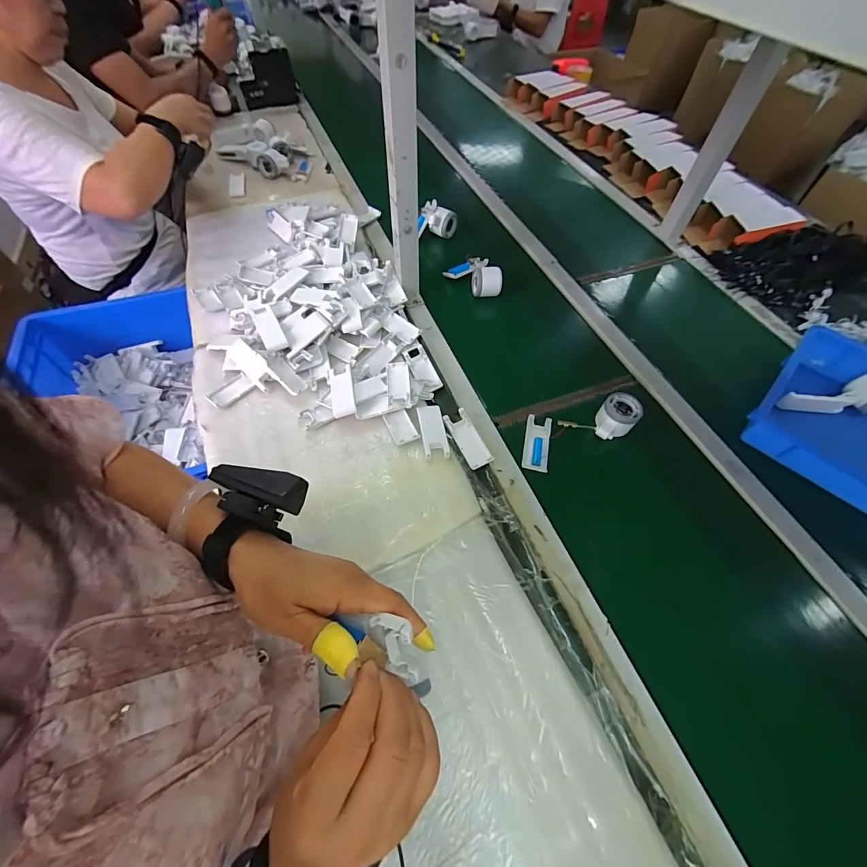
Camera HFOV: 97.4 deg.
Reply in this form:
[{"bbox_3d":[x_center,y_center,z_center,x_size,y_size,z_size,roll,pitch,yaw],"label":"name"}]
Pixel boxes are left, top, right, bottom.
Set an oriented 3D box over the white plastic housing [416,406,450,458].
[{"bbox_3d":[-0.001,-0.006,0.614,0.040,0.007,0.098,-8,59,-7],"label":"white plastic housing"}]

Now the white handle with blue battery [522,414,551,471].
[{"bbox_3d":[0.170,0.013,0.620,0.040,0.016,0.102,12,59,5],"label":"white handle with blue battery"}]

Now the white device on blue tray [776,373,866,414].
[{"bbox_3d":[0.691,-0.066,0.667,0.176,0.064,0.058,-6,58,15],"label":"white device on blue tray"}]

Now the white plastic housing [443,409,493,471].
[{"bbox_3d":[0.056,0.009,0.620,0.038,0.014,0.105,-23,62,-15],"label":"white plastic housing"}]

